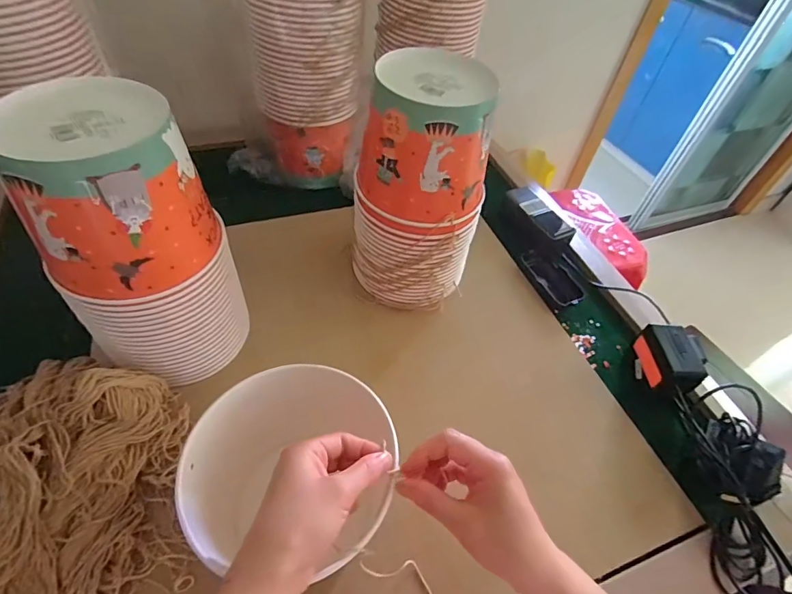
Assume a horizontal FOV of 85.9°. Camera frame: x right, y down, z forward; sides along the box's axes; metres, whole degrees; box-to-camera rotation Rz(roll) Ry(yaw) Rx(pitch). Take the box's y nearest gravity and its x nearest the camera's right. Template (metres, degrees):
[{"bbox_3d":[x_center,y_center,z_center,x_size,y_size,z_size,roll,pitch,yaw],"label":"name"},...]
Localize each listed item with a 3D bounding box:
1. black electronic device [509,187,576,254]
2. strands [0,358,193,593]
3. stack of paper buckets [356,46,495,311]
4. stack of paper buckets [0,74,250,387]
[{"bbox_3d":[0.241,-0.129,0.712,0.062,0.034,0.137,-14,52,-18],"label":"black electronic device"},{"bbox_3d":[-0.305,0.191,0.372,0.221,0.075,0.312,-12,52,-16],"label":"strands"},{"bbox_3d":[0.030,-0.128,0.527,0.145,0.270,0.129,15,50,7],"label":"stack of paper buckets"},{"bbox_3d":[-0.248,-0.043,0.420,0.128,0.270,0.138,16,50,7],"label":"stack of paper buckets"}]

